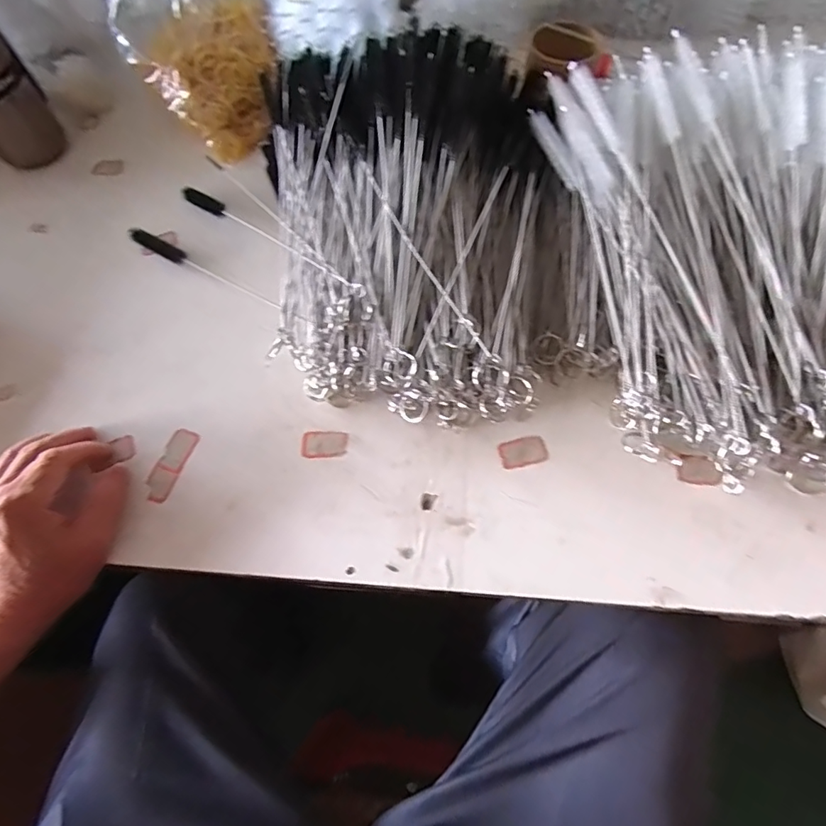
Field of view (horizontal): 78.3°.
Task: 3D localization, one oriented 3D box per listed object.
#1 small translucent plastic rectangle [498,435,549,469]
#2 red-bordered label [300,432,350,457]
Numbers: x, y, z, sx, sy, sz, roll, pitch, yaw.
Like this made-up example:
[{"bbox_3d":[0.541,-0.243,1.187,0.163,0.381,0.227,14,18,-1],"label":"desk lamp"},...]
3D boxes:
[{"bbox_3d":[0.088,0.030,0.402,0.038,0.004,0.023,-13,64,-4],"label":"small translucent plastic rectangle"},{"bbox_3d":[-0.072,0.026,0.419,0.038,0.005,0.022,-3,64,1],"label":"red-bordered label"}]

